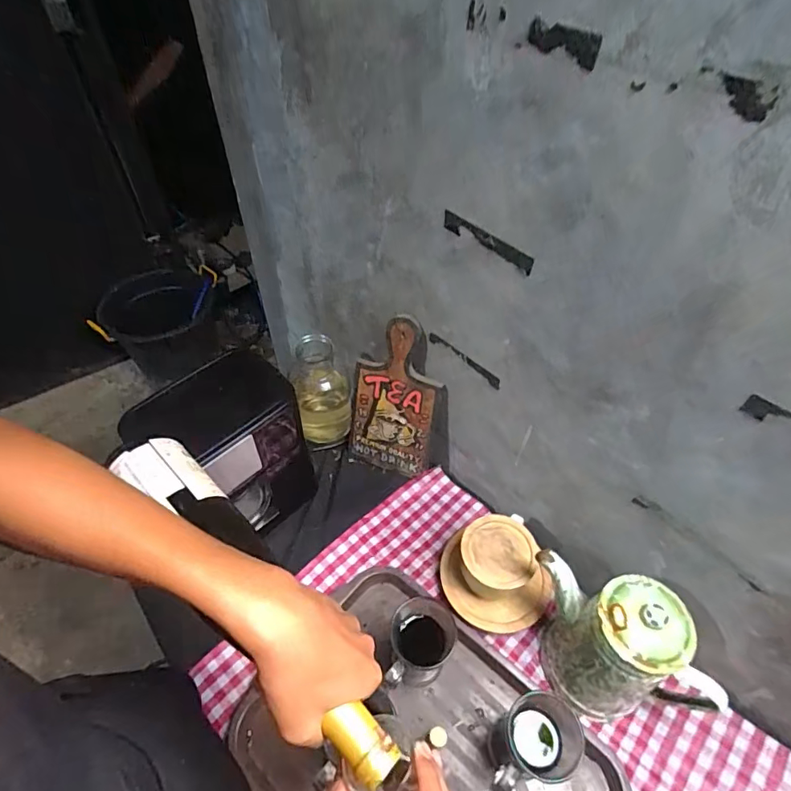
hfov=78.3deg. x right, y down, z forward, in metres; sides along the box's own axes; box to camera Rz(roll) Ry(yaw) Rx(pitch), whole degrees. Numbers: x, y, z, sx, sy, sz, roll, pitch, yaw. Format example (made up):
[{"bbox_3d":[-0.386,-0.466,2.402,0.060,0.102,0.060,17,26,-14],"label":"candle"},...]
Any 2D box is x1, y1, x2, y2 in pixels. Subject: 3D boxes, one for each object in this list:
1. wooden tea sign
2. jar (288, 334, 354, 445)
[{"bbox_3d":[-0.001,0.006,0.777,0.136,0.276,0.009,17,34,14],"label":"wooden tea sign"},{"bbox_3d":[-0.126,-0.008,0.840,0.093,0.190,0.087,0,50,-1],"label":"jar"}]

